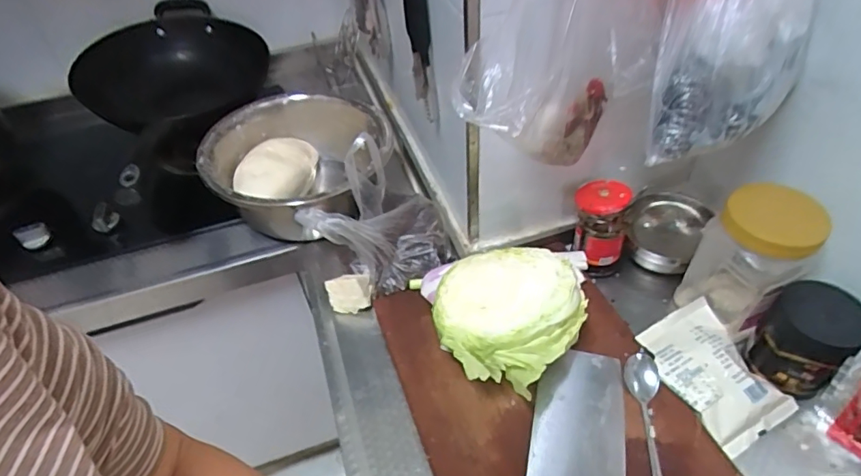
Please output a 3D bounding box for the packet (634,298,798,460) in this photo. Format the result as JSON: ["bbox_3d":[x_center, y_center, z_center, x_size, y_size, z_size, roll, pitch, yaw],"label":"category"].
[{"bbox_3d":[0.302,0.145,0.547,0.111,0.040,0.142,-23,48,-17],"label":"packet"}]

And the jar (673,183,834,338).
[{"bbox_3d":[0.334,0.031,0.545,0.094,0.164,0.075,27,54,28],"label":"jar"}]

